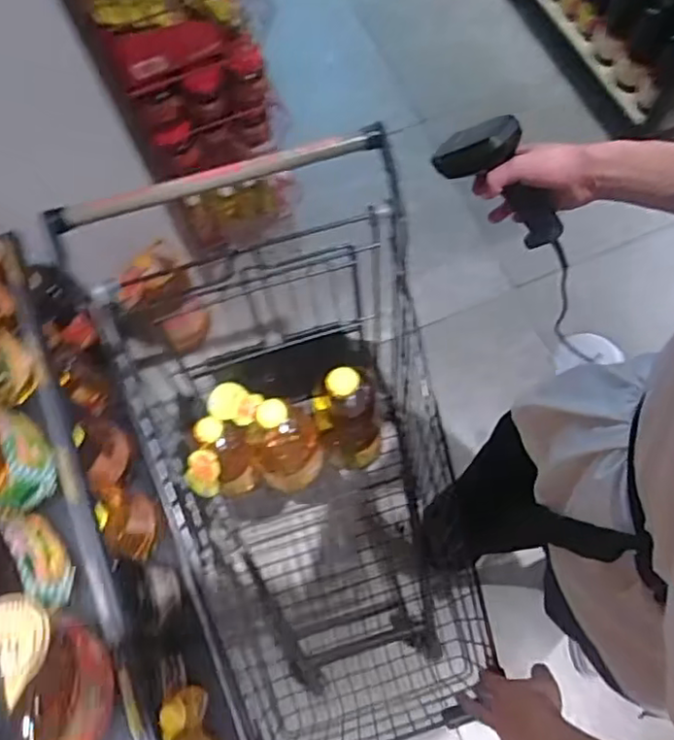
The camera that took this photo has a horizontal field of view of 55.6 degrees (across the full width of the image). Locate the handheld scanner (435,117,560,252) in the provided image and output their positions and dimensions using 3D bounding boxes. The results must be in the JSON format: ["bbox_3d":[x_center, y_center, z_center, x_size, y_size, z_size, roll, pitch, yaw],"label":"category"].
[{"bbox_3d":[0.191,-0.206,0.705,0.154,0.086,0.052,39,74,-13],"label":"handheld scanner"}]

